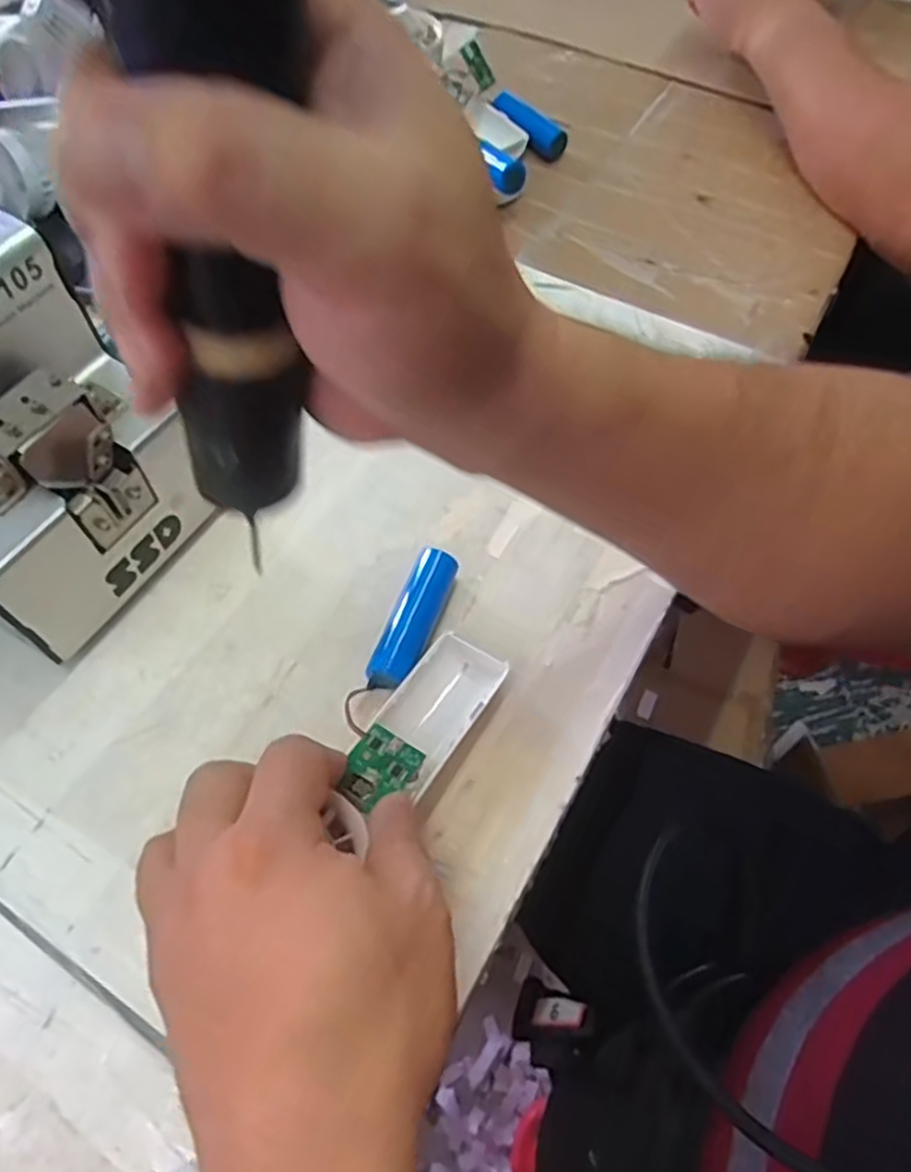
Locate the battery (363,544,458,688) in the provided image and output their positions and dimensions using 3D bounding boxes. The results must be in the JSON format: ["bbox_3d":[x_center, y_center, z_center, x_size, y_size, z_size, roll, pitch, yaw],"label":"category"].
[{"bbox_3d":[-0.021,0.016,0.353,0.021,0.020,0.071,20,62,10],"label":"battery"}]

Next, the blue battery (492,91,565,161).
[{"bbox_3d":[0.055,-0.365,0.561,0.019,0.019,0.072,-41,82,-21],"label":"blue battery"}]

